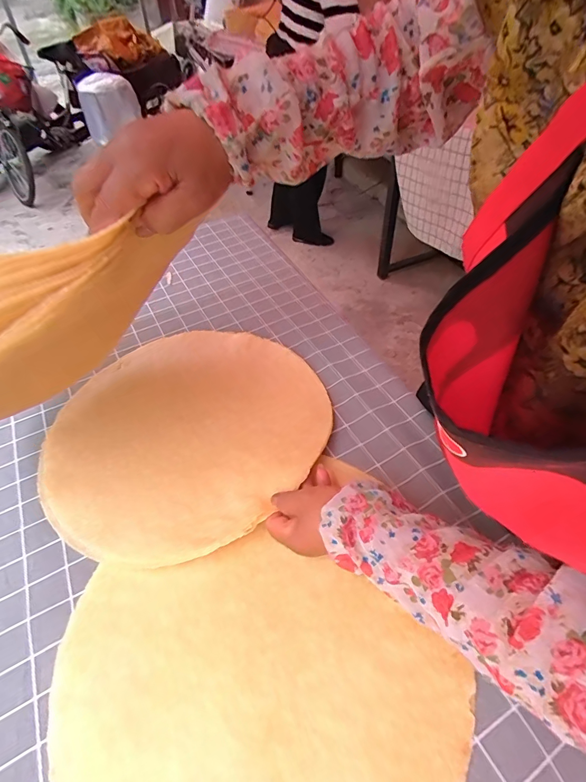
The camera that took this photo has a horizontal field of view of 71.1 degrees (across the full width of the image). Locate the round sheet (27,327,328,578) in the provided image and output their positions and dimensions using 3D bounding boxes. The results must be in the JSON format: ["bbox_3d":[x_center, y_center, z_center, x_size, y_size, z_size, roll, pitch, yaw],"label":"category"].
[{"bbox_3d":[-0.136,0.041,0.537,0.337,0.025,0.355,-2,46,2],"label":"round sheet"}]

